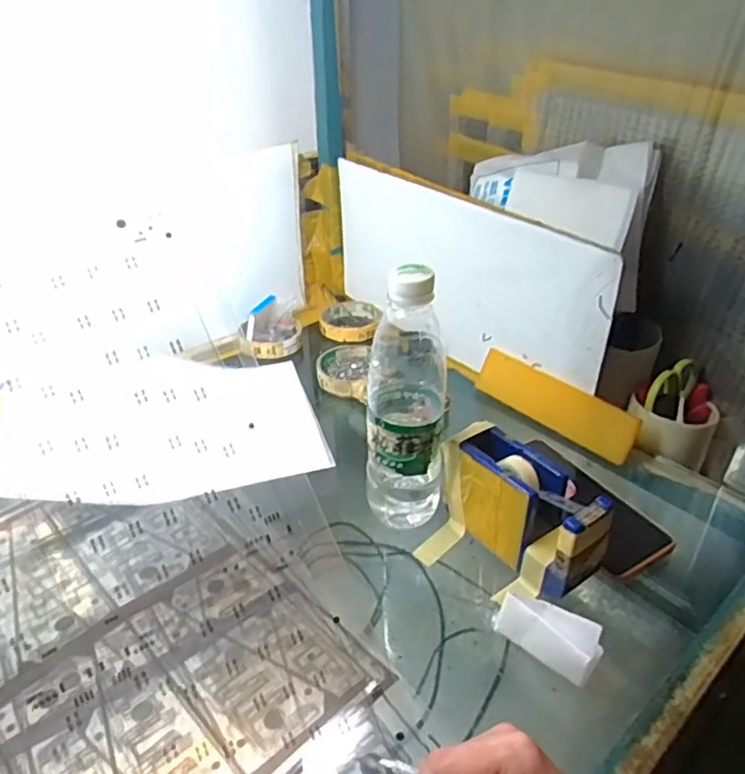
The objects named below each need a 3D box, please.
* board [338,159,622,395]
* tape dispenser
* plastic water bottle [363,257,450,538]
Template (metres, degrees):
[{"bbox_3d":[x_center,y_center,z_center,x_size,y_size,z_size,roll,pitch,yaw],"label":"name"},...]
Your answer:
[{"bbox_3d":[0.088,-0.130,0.703,0.012,0.171,0.396,-26,40,-32],"label":"board"},{"bbox_3d":[0.114,0.099,0.480,0.057,0.081,0.131,-23,39,-30],"label":"tape dispenser"},{"bbox_3d":[0.027,0.011,0.484,0.062,0.220,0.064,1,33,5],"label":"plastic water bottle"}]

